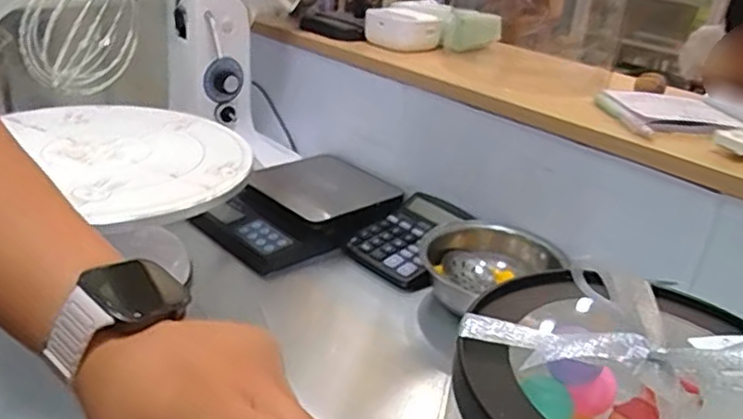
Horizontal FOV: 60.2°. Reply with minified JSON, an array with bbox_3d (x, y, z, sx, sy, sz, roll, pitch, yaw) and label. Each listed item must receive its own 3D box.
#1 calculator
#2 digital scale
[{"bbox_3d":[0.053,0.033,0.776,0.112,0.015,0.150,24,46,32],"label":"calculator"},{"bbox_3d":[-0.090,-0.005,0.826,0.187,0.041,0.247,24,31,32],"label":"digital scale"}]

